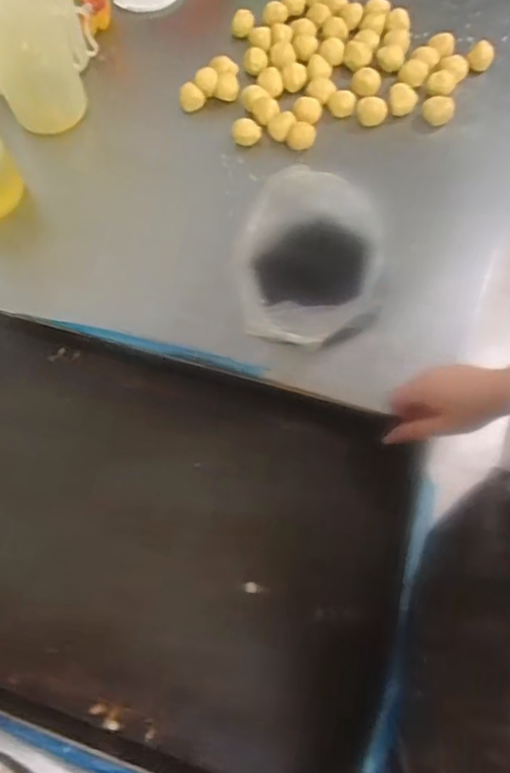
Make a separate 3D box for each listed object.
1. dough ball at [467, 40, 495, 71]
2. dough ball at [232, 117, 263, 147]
[{"bbox_3d":[0.367,-0.535,0.904,0.039,0.033,0.031,19,66,11],"label":"dough ball"},{"bbox_3d":[-0.013,-0.391,0.863,0.038,0.035,0.043,-17,65,-6],"label":"dough ball"}]

